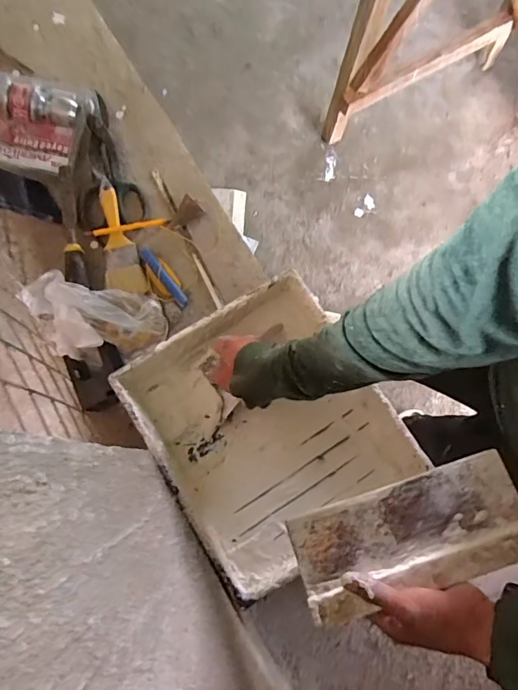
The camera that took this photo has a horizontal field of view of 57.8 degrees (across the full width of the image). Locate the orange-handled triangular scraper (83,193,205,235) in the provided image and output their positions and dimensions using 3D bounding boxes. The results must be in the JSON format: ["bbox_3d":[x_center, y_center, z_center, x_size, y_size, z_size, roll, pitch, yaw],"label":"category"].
[{"bbox_3d":[-0.171,-0.186,0.714,0.174,0.027,0.033,-22,78,-6],"label":"orange-handled triangular scraper"}]

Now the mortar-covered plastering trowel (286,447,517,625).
[{"bbox_3d":[0.161,0.201,0.496,0.243,0.023,0.107,-17,78,0],"label":"mortar-covered plastering trowel"}]

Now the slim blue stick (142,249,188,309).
[{"bbox_3d":[-0.142,-0.103,0.703,0.018,0.012,0.104,-37,80,-9],"label":"slim blue stick"}]

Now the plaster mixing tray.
[{"bbox_3d":[0.011,0.104,0.628,0.284,0.069,0.317,-32,80,-8],"label":"plaster mixing tray"}]

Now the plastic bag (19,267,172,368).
[{"bbox_3d":[-0.229,-0.042,0.635,0.186,0.099,0.109,6,77,0],"label":"plastic bag"}]

